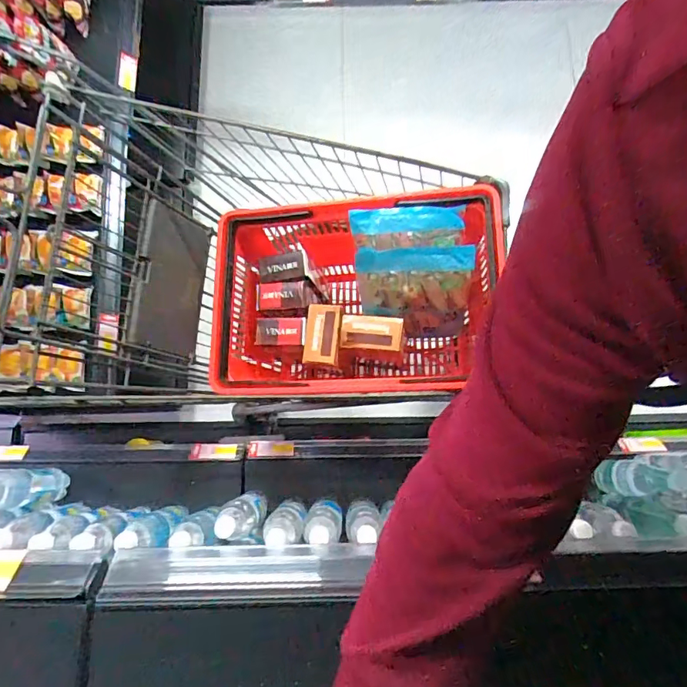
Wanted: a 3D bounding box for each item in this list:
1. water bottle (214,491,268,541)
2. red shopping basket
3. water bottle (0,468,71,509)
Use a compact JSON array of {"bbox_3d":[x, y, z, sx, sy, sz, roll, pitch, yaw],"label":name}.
[{"bbox_3d":[-0.184,0.311,0.855,0.056,0.218,0.060,0,78,0],"label":"water bottle"},{"bbox_3d":[0.008,-0.069,0.896,0.501,0.313,0.347,0,78,0],"label":"red shopping basket"},{"bbox_3d":[-0.601,0.271,0.876,0.074,0.203,0.068,0,78,0],"label":"water bottle"}]

